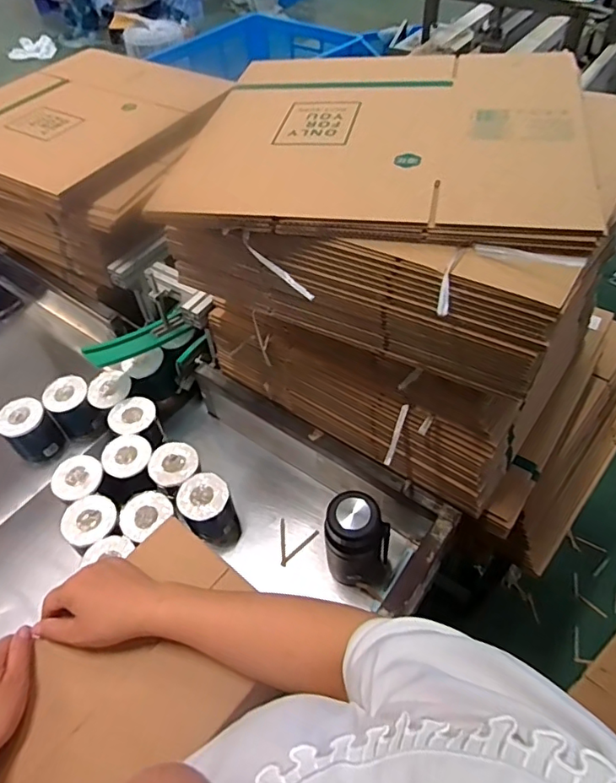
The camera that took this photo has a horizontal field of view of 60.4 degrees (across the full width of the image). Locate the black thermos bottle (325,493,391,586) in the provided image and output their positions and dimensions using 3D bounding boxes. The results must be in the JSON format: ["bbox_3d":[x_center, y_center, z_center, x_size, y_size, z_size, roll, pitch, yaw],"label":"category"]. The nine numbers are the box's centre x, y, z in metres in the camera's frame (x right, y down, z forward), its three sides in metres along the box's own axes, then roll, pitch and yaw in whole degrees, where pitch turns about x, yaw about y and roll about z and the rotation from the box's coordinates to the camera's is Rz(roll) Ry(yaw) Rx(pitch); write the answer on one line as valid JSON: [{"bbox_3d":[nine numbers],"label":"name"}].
[{"bbox_3d":[0.083,0.261,0.916,0.107,0.215,0.078,24,55,19],"label":"black thermos bottle"}]

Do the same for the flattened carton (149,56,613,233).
[{"bbox_3d":[0.109,-0.394,0.792,0.563,0.012,0.462,7,55,14],"label":"flattened carton"}]

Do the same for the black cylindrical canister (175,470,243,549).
[{"bbox_3d":[-0.191,0.236,1.030,0.094,0.123,0.108,-28,56,-20],"label":"black cylindrical canister"}]

